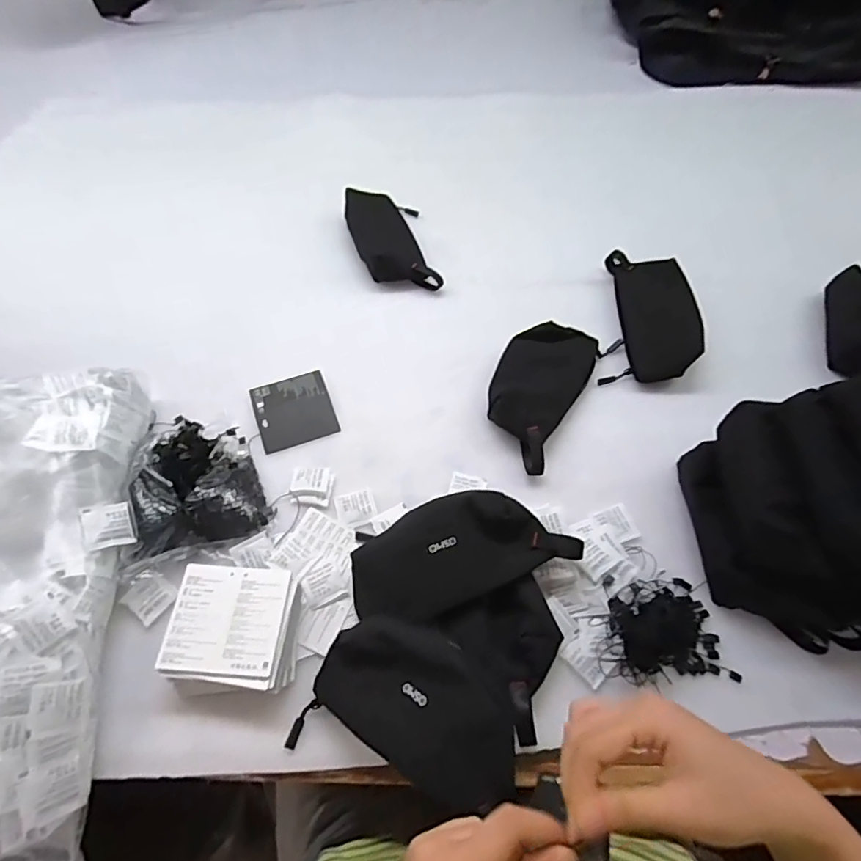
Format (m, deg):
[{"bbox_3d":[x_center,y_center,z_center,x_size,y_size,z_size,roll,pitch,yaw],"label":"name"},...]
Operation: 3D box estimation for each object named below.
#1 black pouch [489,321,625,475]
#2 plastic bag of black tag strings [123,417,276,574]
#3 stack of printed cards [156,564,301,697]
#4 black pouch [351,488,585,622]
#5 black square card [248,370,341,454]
[{"bbox_3d":[0.130,-0.055,0.606,0.101,0.030,0.210,26,62,16],"label":"black pouch"},{"bbox_3d":[-0.251,0.055,0.523,0.133,0.054,0.142,-23,61,-12],"label":"plastic bag of black tag strings"},{"bbox_3d":[-0.176,0.177,0.458,0.107,0.035,0.105,-1,59,0],"label":"stack of printed cards"},{"bbox_3d":[0.026,0.115,0.487,0.203,0.071,0.090,-20,60,-11],"label":"black pouch"},{"bbox_3d":[-0.162,-0.025,0.604,0.087,0.007,0.091,-20,65,-12],"label":"black square card"}]

